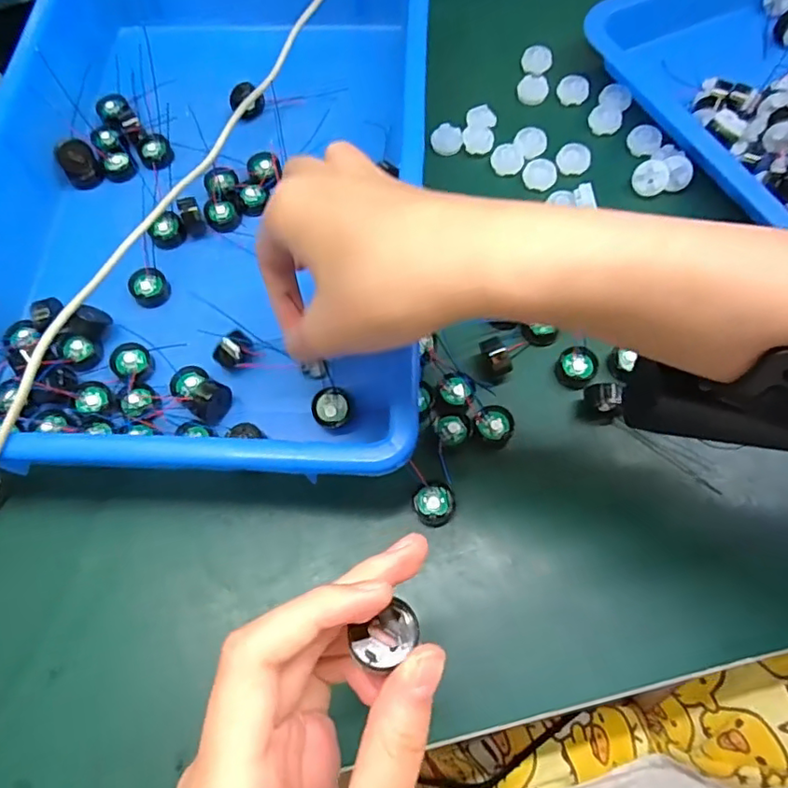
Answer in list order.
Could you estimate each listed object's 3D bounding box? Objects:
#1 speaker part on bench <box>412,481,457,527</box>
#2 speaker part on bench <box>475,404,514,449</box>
[{"bbox_3d":[0.020,0.054,0.289,0.021,0.010,0.021,-1,65,1],"label":"speaker part on bench"},{"bbox_3d":[0.053,0.017,0.306,0.019,0.013,0.019,-1,65,1],"label":"speaker part on bench"}]

